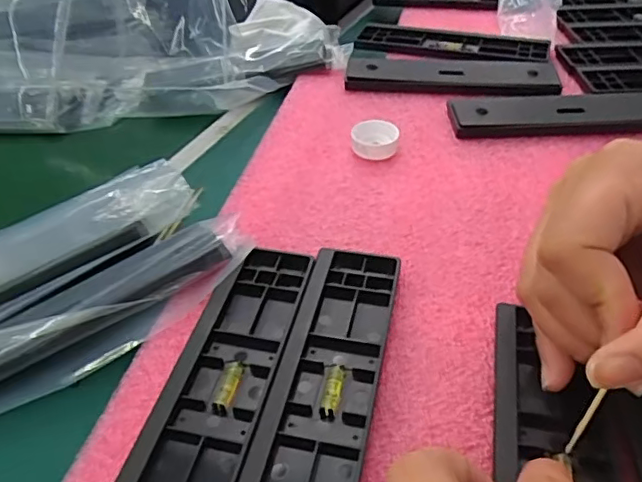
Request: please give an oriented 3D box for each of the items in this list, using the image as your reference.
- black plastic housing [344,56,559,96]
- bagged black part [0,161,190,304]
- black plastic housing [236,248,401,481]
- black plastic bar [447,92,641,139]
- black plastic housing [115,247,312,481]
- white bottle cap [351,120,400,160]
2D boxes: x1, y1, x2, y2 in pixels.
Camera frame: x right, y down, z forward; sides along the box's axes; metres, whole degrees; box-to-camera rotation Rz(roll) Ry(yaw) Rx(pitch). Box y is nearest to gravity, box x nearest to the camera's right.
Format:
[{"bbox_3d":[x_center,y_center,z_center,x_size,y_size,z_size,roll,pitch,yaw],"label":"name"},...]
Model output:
[{"bbox_3d":[0.101,-0.132,0.437,0.156,0.012,0.056,5,43,10],"label":"black plastic housing"},{"bbox_3d":[-0.163,0.009,0.301,0.194,0.016,0.053,-26,47,-23],"label":"bagged black part"},{"bbox_3d":[0.001,0.061,0.233,0.041,0.009,0.157,7,43,12],"label":"black plastic housing"},{"bbox_3d":[0.170,-0.091,0.391,0.160,0.008,0.046,-3,42,2],"label":"black plastic bar"},{"bbox_3d":[-0.044,0.059,0.236,0.045,0.009,0.158,7,43,12],"label":"black plastic housing"},{"bbox_3d":[0.036,-0.066,0.373,0.030,0.014,0.030,-2,42,2],"label":"white bottle cap"}]

